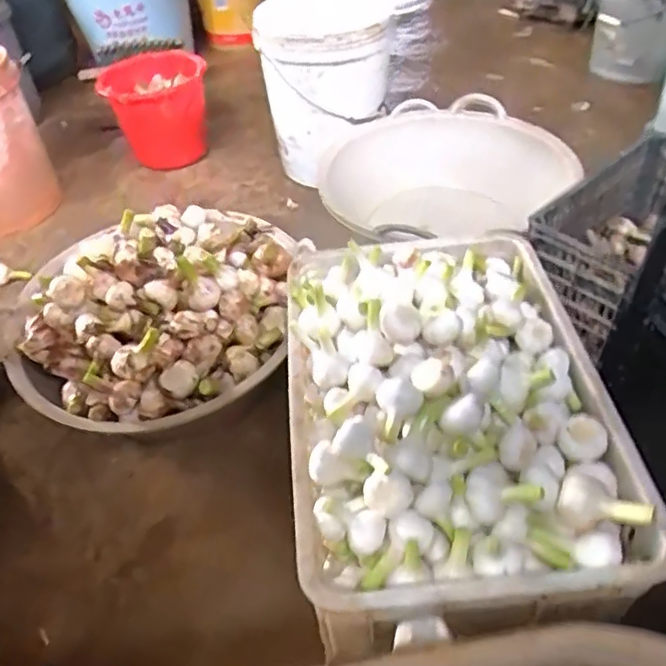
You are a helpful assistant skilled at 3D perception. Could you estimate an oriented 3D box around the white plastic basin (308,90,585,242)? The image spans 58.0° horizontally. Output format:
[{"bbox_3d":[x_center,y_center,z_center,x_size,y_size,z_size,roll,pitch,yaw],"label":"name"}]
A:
[{"bbox_3d":[0.254,-0.348,1.443,0.572,0.367,0.162,7,46,10],"label":"white plastic basin"}]

